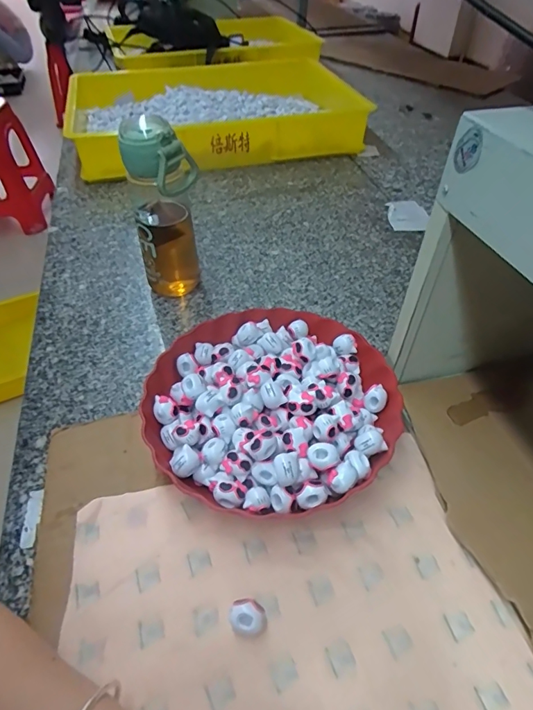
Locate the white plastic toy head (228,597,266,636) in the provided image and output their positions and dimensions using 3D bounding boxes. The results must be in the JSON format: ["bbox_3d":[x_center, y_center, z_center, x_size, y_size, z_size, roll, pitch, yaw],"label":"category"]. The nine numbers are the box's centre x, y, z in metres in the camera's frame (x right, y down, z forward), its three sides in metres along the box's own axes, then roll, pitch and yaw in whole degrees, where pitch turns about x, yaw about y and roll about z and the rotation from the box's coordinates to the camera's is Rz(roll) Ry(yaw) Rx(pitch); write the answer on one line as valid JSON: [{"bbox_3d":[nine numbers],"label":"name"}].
[{"bbox_3d":[-0.014,0.193,0.323,0.026,0.020,0.022,-1,47,0],"label":"white plastic toy head"}]

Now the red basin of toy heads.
[{"bbox_3d":[0.006,0.046,0.440,0.232,0.068,0.233,-1,47,1],"label":"red basin of toy heads"}]

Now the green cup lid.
[{"bbox_3d":[-0.120,-0.222,0.496,0.068,0.077,0.056,15,45,18],"label":"green cup lid"}]

